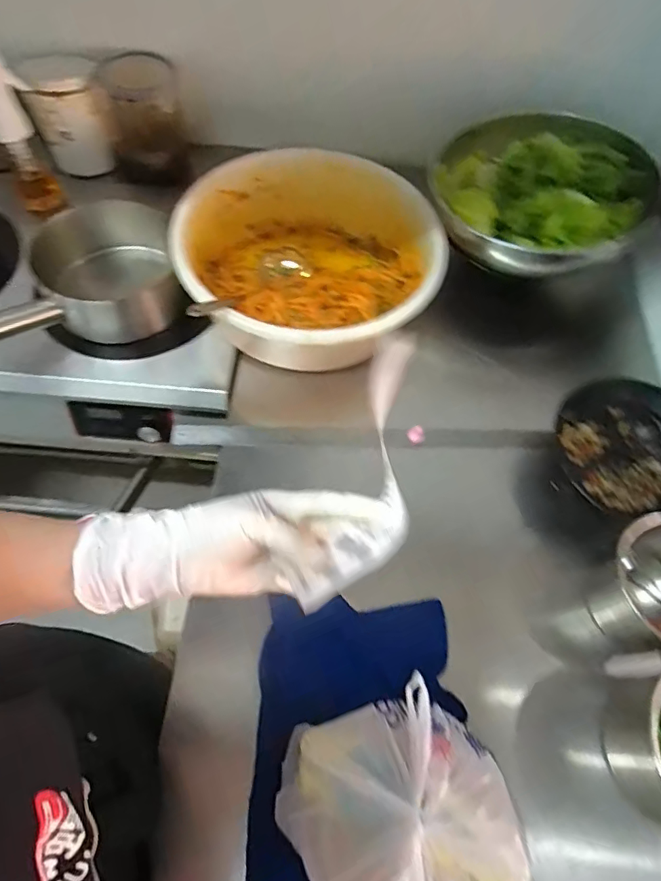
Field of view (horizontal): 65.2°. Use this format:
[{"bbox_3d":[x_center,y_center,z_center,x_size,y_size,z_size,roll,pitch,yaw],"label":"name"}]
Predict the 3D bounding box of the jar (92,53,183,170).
[{"bbox_3d":[-0.319,-0.543,0.884,0.121,0.179,0.119,-15,63,-11],"label":"jar"}]

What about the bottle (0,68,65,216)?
[{"bbox_3d":[-0.483,-0.467,0.782,0.062,0.226,0.062,-26,66,-16],"label":"bottle"}]

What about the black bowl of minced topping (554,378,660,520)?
[{"bbox_3d":[0.362,0.013,0.628,0.162,0.065,0.176,1,61,-2],"label":"black bowl of minced topping"}]

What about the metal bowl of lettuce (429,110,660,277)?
[{"bbox_3d":[0.303,-0.361,0.743,0.290,0.111,0.282,15,62,5],"label":"metal bowl of lettuce"}]

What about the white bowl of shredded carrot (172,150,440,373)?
[{"bbox_3d":[-0.027,-0.254,0.747,0.338,0.139,0.356,1,61,-2],"label":"white bowl of shredded carrot"}]

